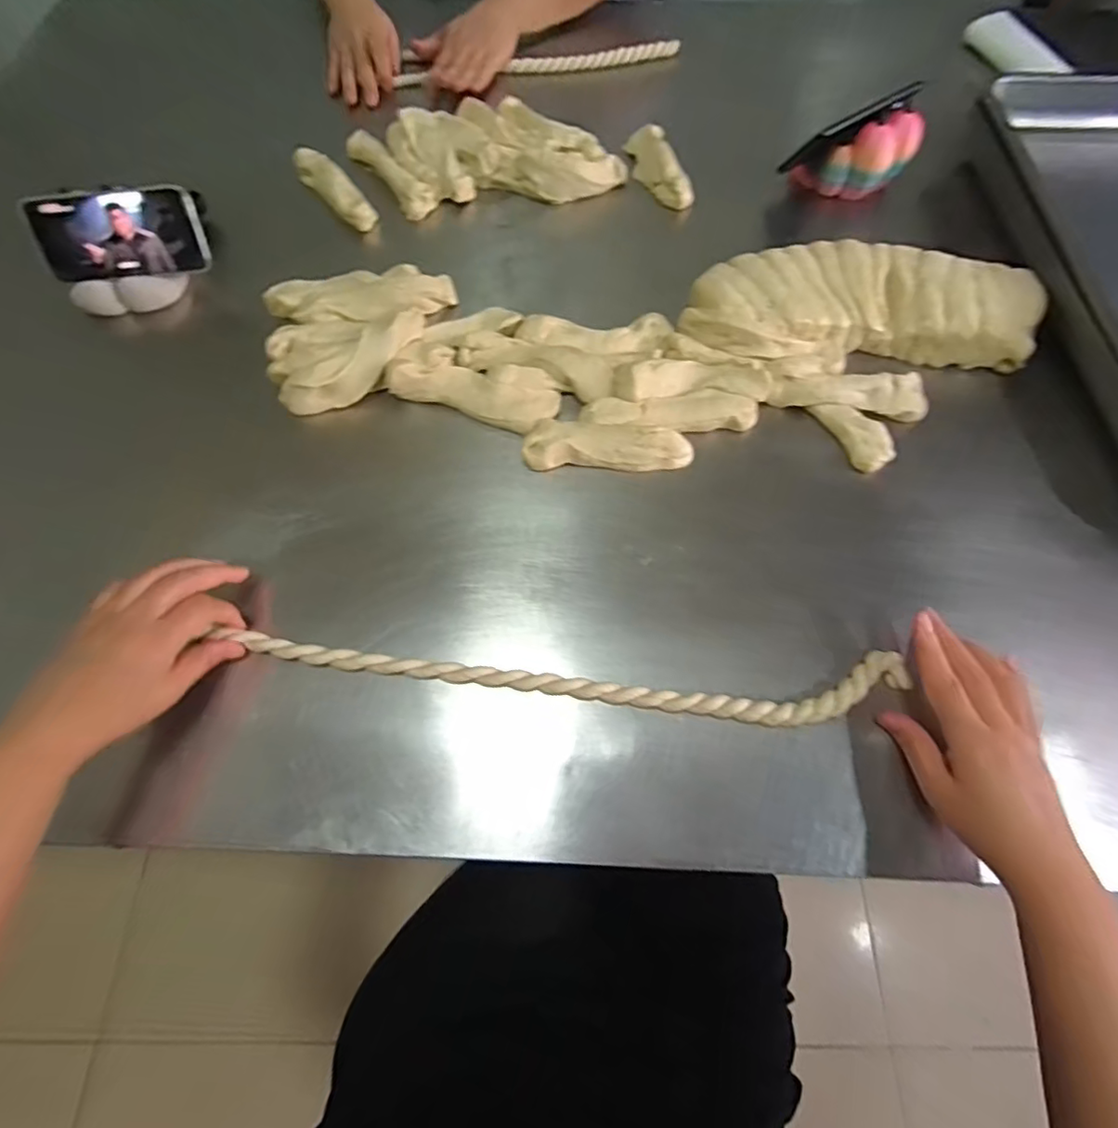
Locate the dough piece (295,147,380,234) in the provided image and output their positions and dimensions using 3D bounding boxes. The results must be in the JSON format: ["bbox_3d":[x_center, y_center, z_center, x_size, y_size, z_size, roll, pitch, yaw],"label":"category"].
[{"bbox_3d":[-0.254,-0.422,0.630,0.033,0.030,0.137,-37,71,-15],"label":"dough piece"}]

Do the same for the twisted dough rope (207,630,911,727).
[{"bbox_3d":[0.008,0.078,0.408,0.479,0.013,0.052,4,67,2],"label":"twisted dough rope"}]

